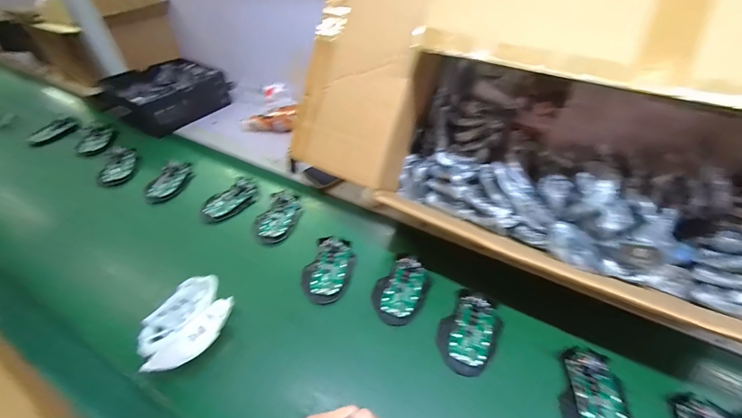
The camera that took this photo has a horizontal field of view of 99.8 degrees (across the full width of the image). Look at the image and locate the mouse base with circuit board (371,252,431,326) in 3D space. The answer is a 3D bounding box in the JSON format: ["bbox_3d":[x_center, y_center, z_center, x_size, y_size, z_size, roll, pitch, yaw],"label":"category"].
[{"bbox_3d":[0.046,0.117,0.463,0.069,0.027,0.103,27,51,24],"label":"mouse base with circuit board"}]

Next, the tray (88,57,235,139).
[{"bbox_3d":[-0.564,-0.308,0.849,0.240,0.101,0.253,22,49,21],"label":"tray"}]

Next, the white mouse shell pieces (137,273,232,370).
[{"bbox_3d":[-0.242,0.147,0.406,0.113,0.058,0.101,-34,54,-29],"label":"white mouse shell pieces"}]

